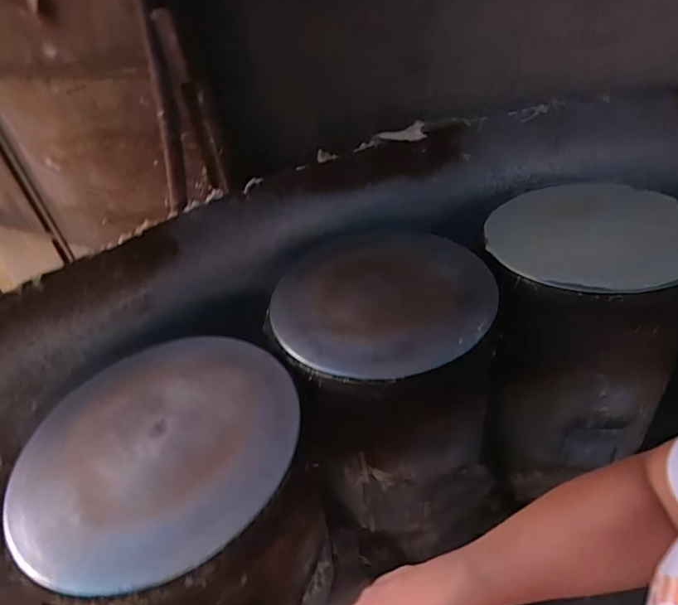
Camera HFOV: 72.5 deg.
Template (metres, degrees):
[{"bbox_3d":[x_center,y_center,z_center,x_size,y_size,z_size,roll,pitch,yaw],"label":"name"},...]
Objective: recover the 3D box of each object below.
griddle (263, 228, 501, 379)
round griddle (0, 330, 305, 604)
[{"bbox_3d":[0.073,-0.015,0.771,0.348,0.038,0.332,-5,38,4],"label":"griddle"},{"bbox_3d":[-0.236,0.176,0.617,0.353,0.018,0.362,-5,38,4],"label":"round griddle"}]

